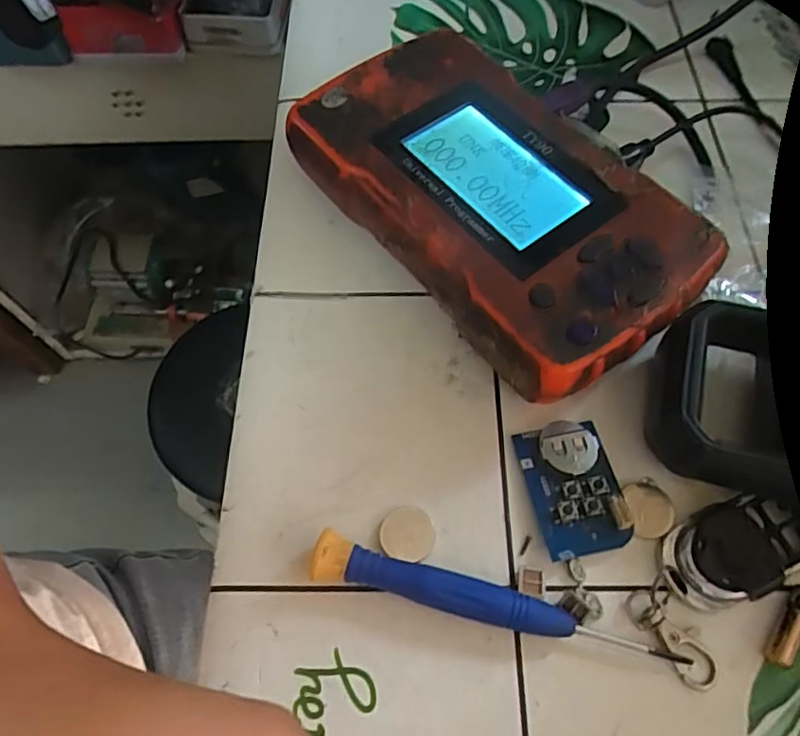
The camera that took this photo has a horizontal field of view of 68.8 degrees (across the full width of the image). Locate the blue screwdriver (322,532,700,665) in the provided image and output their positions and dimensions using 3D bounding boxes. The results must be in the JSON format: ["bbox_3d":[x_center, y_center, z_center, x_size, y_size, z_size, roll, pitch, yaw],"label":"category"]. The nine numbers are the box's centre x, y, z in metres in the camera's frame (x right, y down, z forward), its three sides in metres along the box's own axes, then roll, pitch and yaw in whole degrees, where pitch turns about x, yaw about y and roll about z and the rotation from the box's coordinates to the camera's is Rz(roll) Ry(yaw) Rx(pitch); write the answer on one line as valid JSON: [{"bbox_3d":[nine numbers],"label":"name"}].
[{"bbox_3d":[0.031,0.076,0.190,0.120,0.017,0.014,11,64,7],"label":"blue screwdriver"}]

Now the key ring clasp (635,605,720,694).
[{"bbox_3d":[0.092,0.089,0.189,0.015,0.004,0.028,-31,67,-13],"label":"key ring clasp"}]

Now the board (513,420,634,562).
[{"bbox_3d":[0.063,0.043,0.212,0.030,0.006,0.048,-11,63,-4],"label":"board"}]

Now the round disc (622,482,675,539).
[{"bbox_3d":[0.090,0.051,0.210,0.016,0.004,0.019,-6,63,-1],"label":"round disc"}]

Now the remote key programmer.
[{"bbox_3d":[0.039,-0.069,0.251,0.099,0.038,0.175,-37,68,-16],"label":"remote key programmer"}]

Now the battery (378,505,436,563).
[{"bbox_3d":[0.003,0.058,0.205,0.019,0.004,0.018,-6,63,-1],"label":"battery"}]

